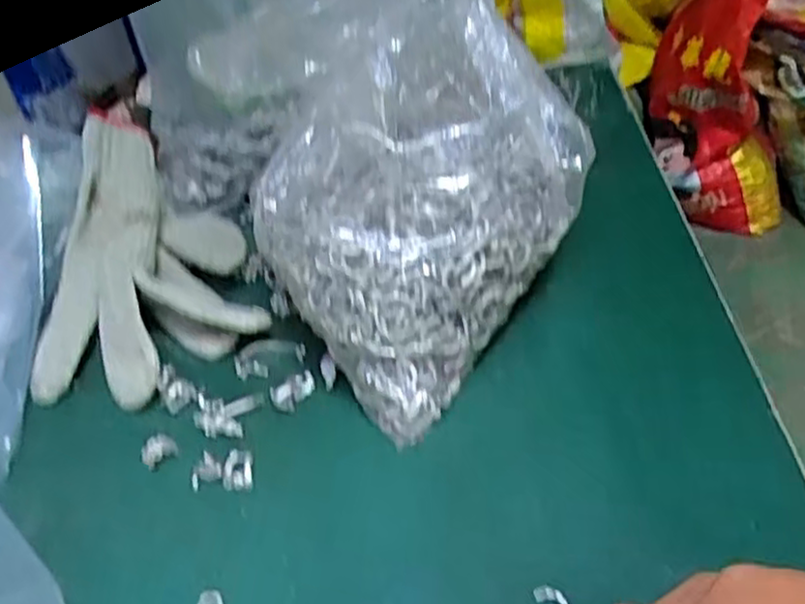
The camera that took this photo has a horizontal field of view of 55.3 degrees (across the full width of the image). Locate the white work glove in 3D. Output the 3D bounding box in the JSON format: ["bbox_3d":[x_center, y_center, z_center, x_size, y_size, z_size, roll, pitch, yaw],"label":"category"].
[{"bbox_3d":[-0.155,-0.030,0.433,0.123,0.064,0.183,-18,42,-12],"label":"white work glove"}]

